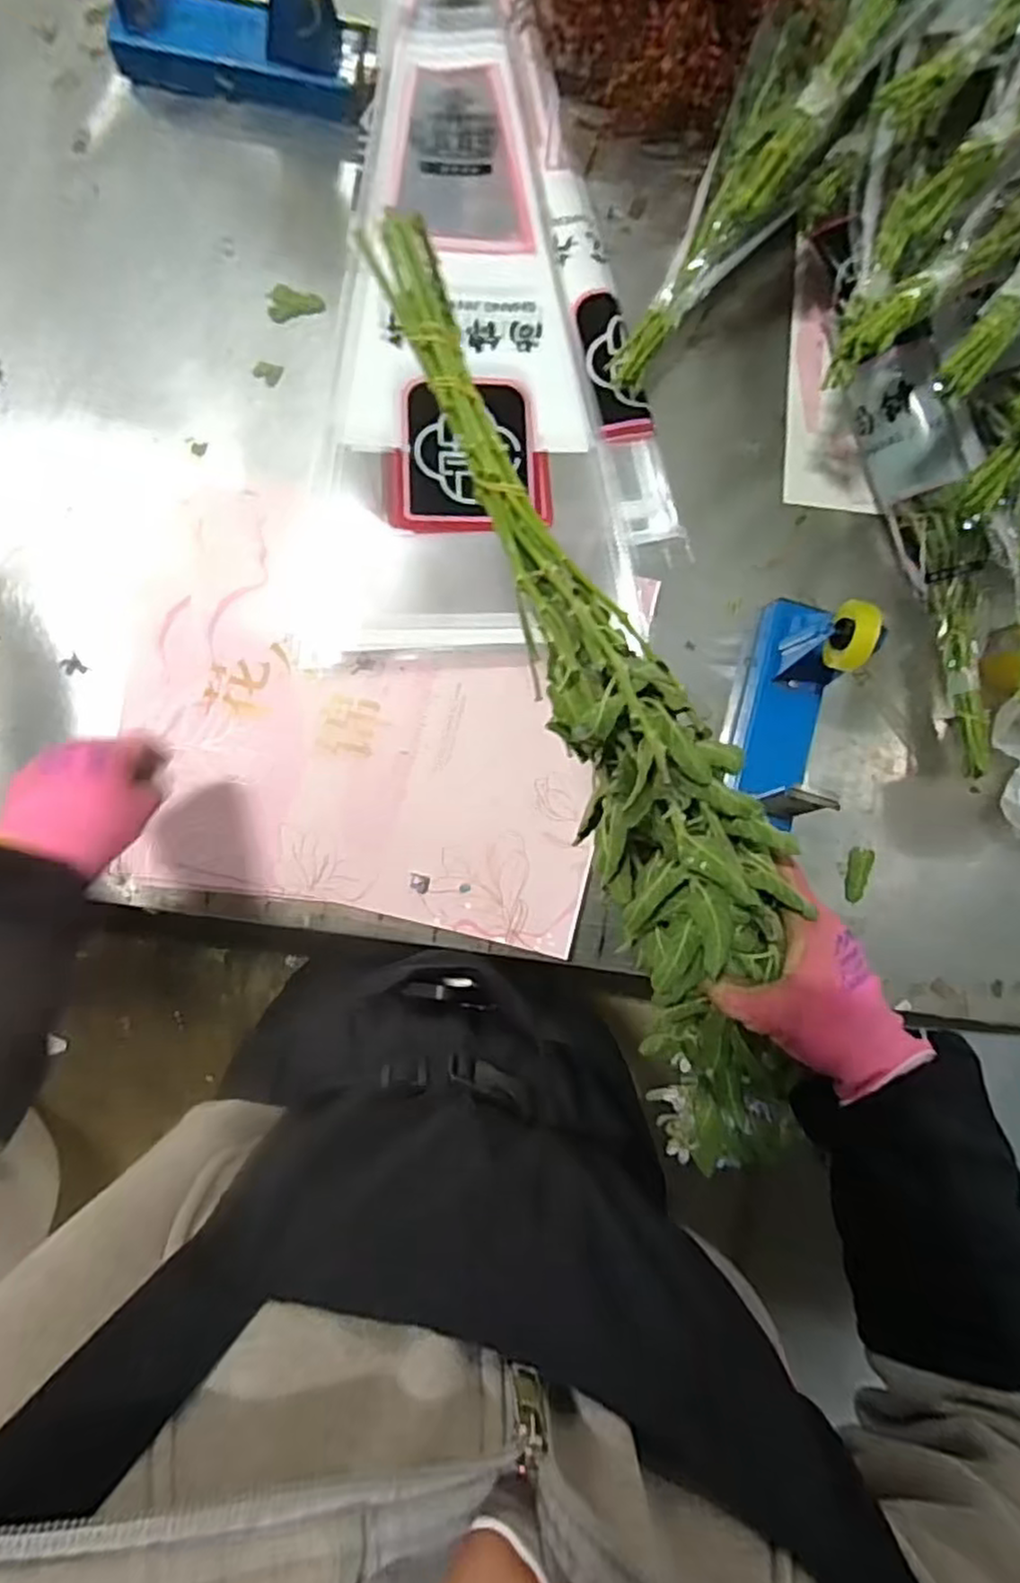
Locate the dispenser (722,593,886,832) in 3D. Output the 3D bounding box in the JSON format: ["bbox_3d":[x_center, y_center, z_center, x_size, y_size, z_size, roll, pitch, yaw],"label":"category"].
[{"bbox_3d":[0.247,-0.069,0.593,0.066,0.129,0.188,13,88,-4],"label":"dispenser"}]

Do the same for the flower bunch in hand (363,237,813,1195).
[{"bbox_3d":[0.067,-0.018,0.398,0.107,0.085,0.558,-24,104,-4],"label":"flower bunch in hand"}]

